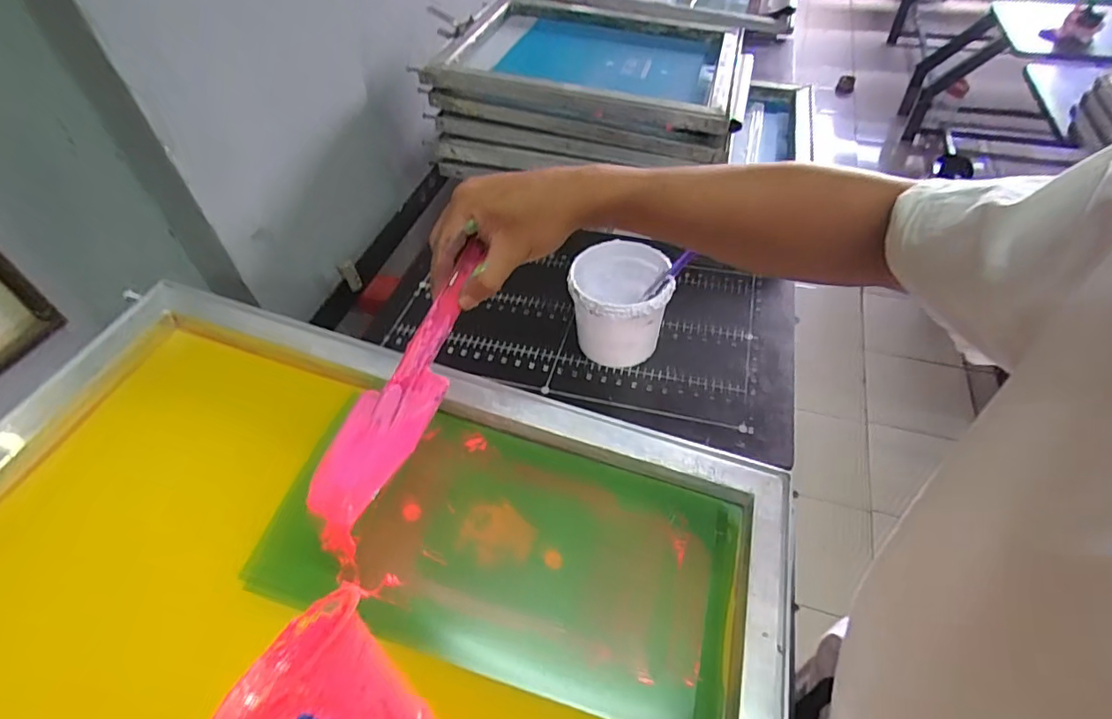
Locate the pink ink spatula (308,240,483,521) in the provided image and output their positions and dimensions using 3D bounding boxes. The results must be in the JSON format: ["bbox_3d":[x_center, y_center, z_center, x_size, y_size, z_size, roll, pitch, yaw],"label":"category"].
[{"bbox_3d":[-0.105,0.014,0.398,0.055,0.008,0.215,24,81,22],"label":"pink ink spatula"}]

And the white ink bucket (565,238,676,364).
[{"bbox_3d":[0.083,-0.069,0.728,0.124,0.117,0.123,-2,48,2],"label":"white ink bucket"}]

